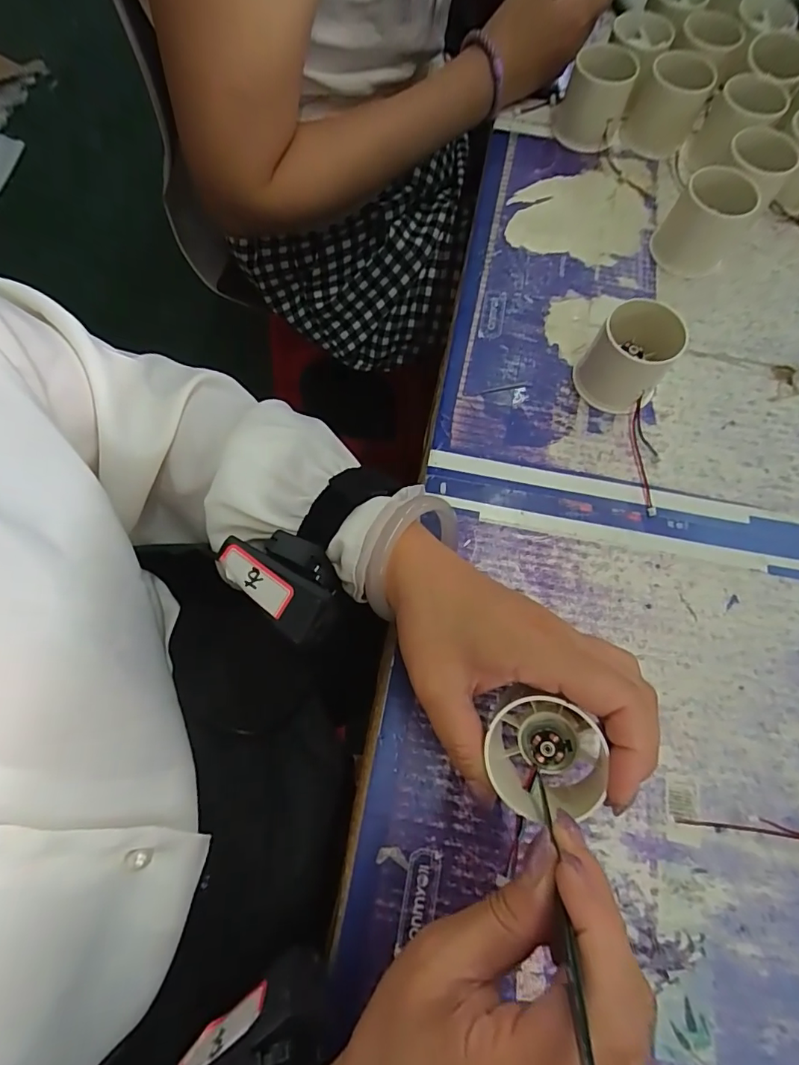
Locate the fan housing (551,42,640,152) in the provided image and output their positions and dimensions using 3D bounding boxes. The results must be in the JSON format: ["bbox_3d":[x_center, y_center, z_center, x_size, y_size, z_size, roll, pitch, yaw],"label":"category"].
[{"bbox_3d":[0.163,-0.365,0.407,0.054,0.052,0.055,20,71,6],"label":"fan housing"}]

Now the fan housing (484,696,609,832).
[{"bbox_3d":[0.066,0.099,0.220,0.050,0.039,0.050,-4,79,22],"label":"fan housing"}]

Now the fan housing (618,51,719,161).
[{"bbox_3d":[0.219,-0.353,0.401,0.056,0.050,0.052,23,72,7],"label":"fan housing"}]

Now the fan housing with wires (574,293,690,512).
[{"bbox_3d":[0.147,-0.085,0.312,0.061,0.051,0.113,14,71,4],"label":"fan housing with wires"}]

